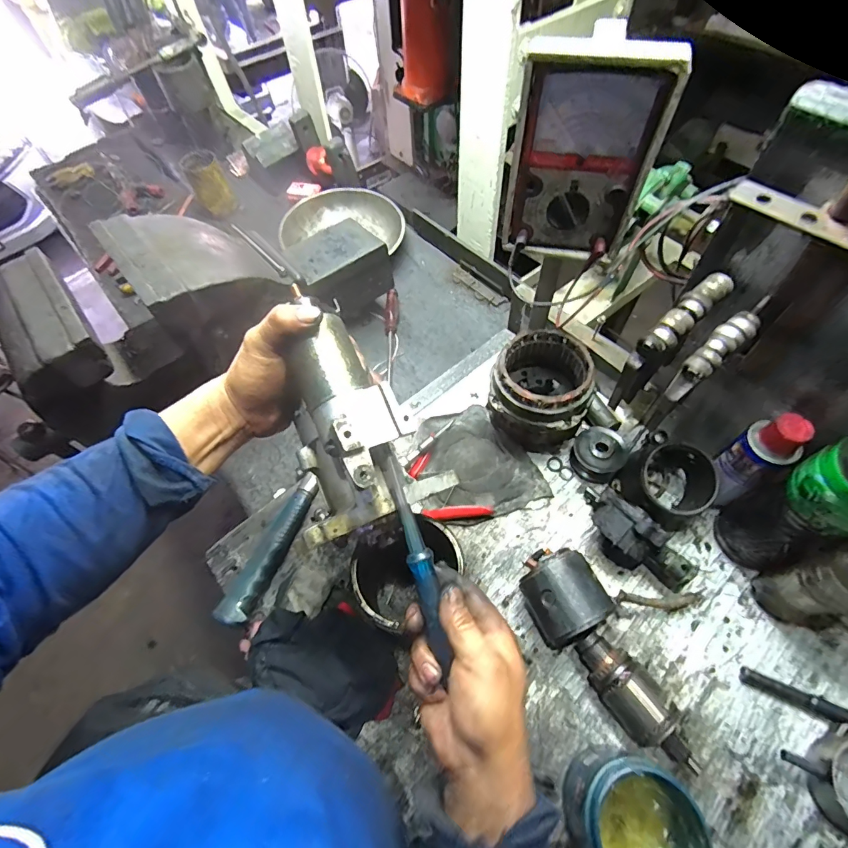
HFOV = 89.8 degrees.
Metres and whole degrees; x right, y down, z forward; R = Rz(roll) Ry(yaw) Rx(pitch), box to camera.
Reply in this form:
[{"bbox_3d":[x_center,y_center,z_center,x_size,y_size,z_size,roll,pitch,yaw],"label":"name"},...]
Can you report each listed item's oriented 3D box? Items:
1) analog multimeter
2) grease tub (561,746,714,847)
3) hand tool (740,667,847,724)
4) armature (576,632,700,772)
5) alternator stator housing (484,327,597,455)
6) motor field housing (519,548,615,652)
[{"bbox_3d":[0.142,-0.235,0.392,0.119,0.175,0.031,11,61,9],"label":"analog multimeter"},{"bbox_3d":[0.175,0.337,0.363,0.088,0.096,0.086,-1,60,2],"label":"grease tub"},{"bbox_3d":[0.395,0.282,0.428,0.127,0.021,0.020,20,63,14],"label":"hand tool"},{"bbox_3d":[0.212,0.281,0.427,0.049,0.054,0.136,-39,65,-18],"label":"armature"},{"bbox_3d":[0.159,-0.040,0.581,0.119,0.122,0.125,-1,60,2],"label":"alternator stator housing"},{"bbox_3d":[0.149,0.191,0.471,0.080,0.084,0.090,-22,61,-10],"label":"motor field housing"}]

